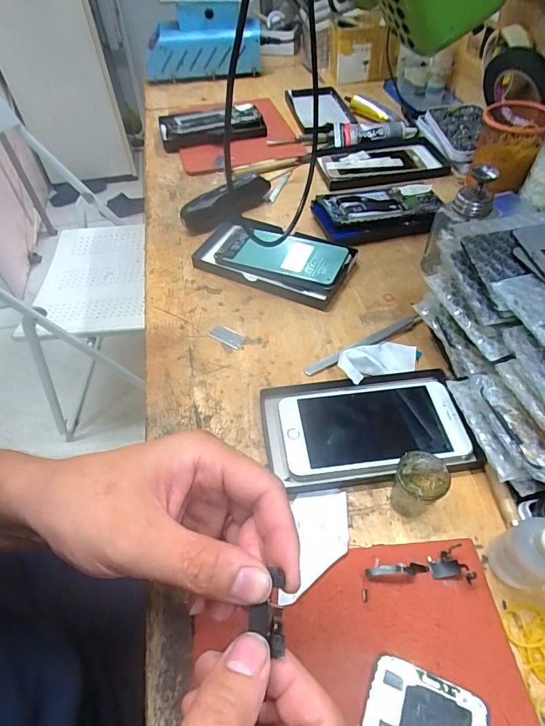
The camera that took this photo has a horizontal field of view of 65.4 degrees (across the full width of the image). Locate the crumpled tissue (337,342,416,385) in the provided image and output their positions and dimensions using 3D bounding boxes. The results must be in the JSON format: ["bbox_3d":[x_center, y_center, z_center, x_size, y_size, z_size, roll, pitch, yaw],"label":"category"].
[{"bbox_3d":[0.104,-0.004,0.422,0.095,0.019,0.039,-9,49,-32],"label":"crumpled tissue"}]

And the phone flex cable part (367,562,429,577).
[{"bbox_3d":[0.087,0.143,0.293,0.043,0.018,0.007,-7,52,-2],"label":"phone flex cable part"}]

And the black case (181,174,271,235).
[{"bbox_3d":[-0.060,-0.231,0.598,0.147,0.033,0.043,-39,59,-24],"label":"black case"}]

